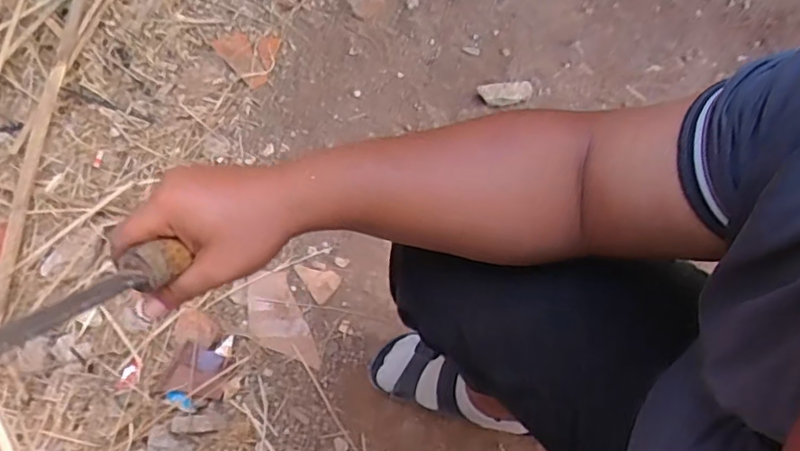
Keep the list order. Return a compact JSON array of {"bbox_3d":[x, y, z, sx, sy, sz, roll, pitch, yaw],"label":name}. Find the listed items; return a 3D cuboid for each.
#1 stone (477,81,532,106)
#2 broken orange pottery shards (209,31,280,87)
[{"bbox_3d":[0.198,-0.249,1.049,0.096,0.039,0.032,-5,61,2],"label":"stone"},{"bbox_3d":[-0.300,-0.357,1.167,0.116,0.009,0.157,-35,68,-18],"label":"broken orange pottery shards"}]

